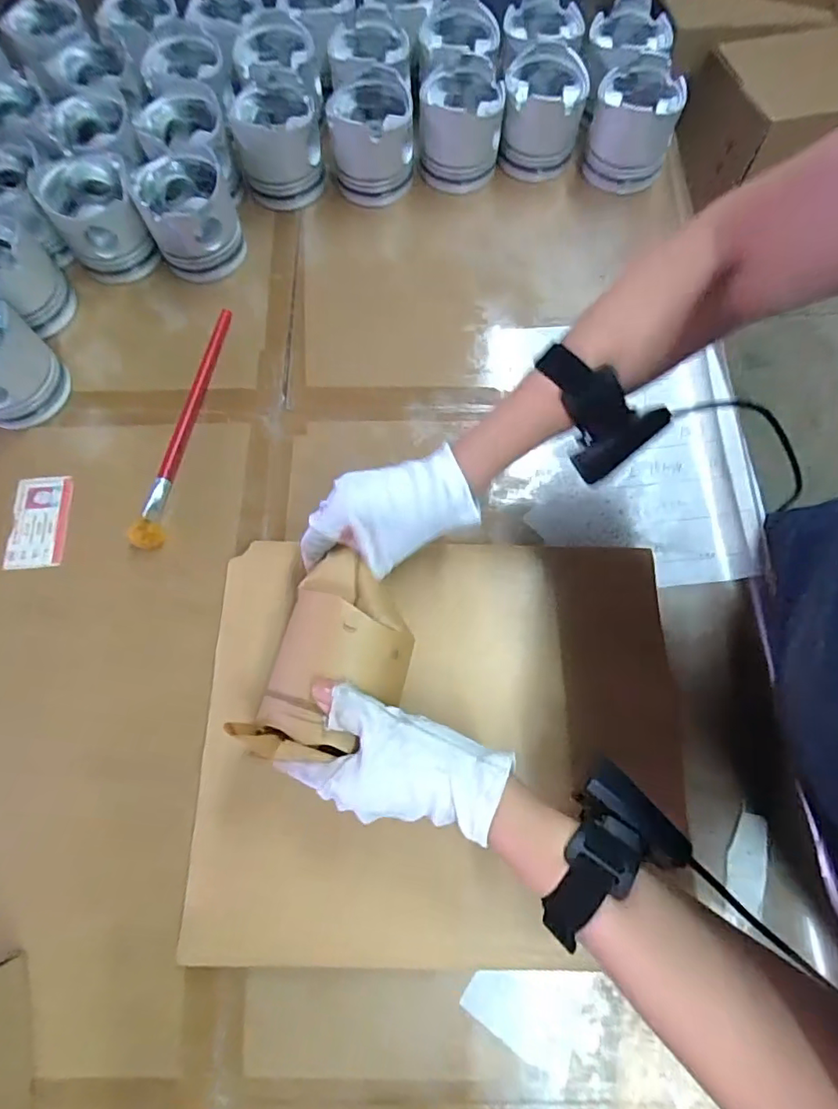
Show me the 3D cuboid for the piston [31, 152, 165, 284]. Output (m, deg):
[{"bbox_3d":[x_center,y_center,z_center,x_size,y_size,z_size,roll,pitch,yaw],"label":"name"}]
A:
[{"bbox_3d":[-0.342,-0.360,0.588,0.088,0.083,0.110,-23,72,-7],"label":"piston"}]

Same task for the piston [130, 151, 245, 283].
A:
[{"bbox_3d":[-0.244,-0.359,0.591,0.093,0.076,0.093,-22,72,-7],"label":"piston"}]

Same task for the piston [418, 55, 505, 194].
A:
[{"bbox_3d":[0.048,-0.494,0.637,0.094,0.075,0.098,2,71,1],"label":"piston"}]

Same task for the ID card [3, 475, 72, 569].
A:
[{"bbox_3d":[-0.355,-0.032,0.509,0.055,0.005,0.091,-4,70,2],"label":"ID card"}]

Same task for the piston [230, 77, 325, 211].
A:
[{"bbox_3d":[-0.159,-0.470,0.632,0.095,0.085,0.098,-6,71,-2],"label":"piston"}]

